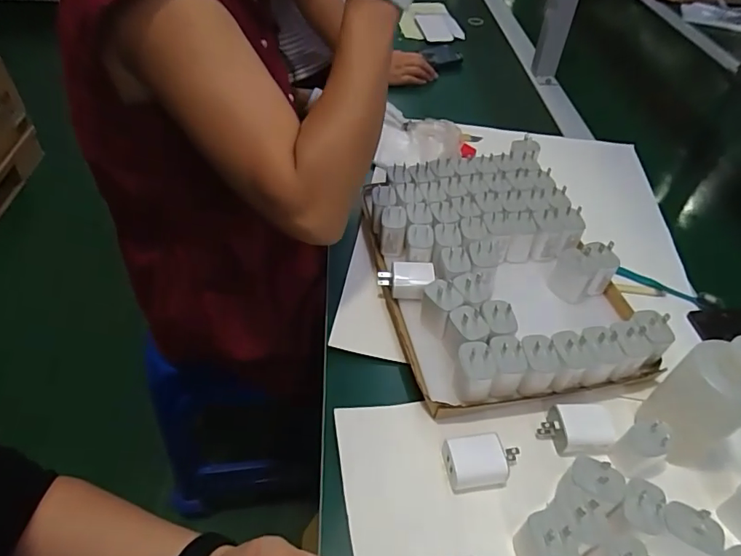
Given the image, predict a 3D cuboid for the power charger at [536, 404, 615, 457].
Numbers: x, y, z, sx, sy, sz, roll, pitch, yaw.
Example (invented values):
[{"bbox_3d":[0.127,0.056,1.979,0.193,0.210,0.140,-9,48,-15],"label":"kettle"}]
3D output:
[{"bbox_3d":[0.189,0.140,0.457,0.062,0.023,0.044,0,57,10],"label":"power charger"}]

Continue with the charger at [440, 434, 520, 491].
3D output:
[{"bbox_3d":[0.097,0.161,0.433,0.063,0.027,0.037,-5,48,-7],"label":"charger"}]

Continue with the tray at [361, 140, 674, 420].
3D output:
[{"bbox_3d":[0.138,-0.020,0.578,0.253,0.066,0.340,-9,47,-12],"label":"tray"}]

